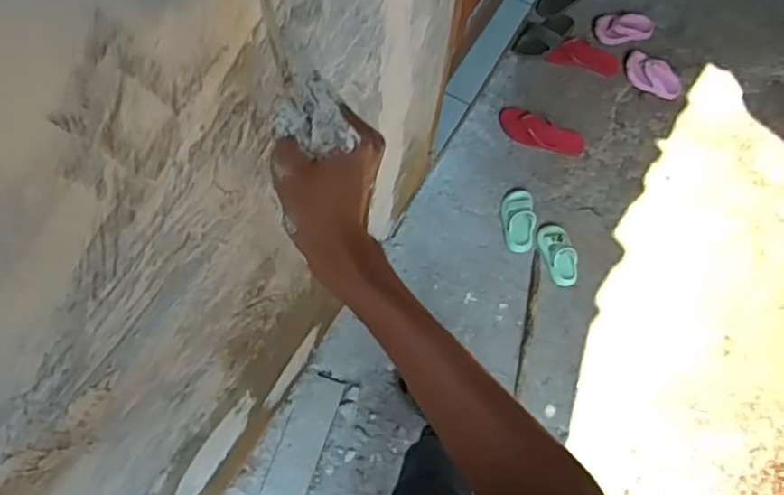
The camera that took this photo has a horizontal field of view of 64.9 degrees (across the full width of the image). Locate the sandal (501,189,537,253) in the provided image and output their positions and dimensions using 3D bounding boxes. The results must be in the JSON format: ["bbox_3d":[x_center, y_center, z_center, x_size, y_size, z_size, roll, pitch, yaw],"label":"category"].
[{"bbox_3d":[0.342,-0.078,1.660,0.090,0.071,0.181,-2,71,-2],"label":"sandal"}]

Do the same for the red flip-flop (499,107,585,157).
[{"bbox_3d":[0.427,-0.328,1.740,0.252,0.034,0.112,12,71,3],"label":"red flip-flop"}]

